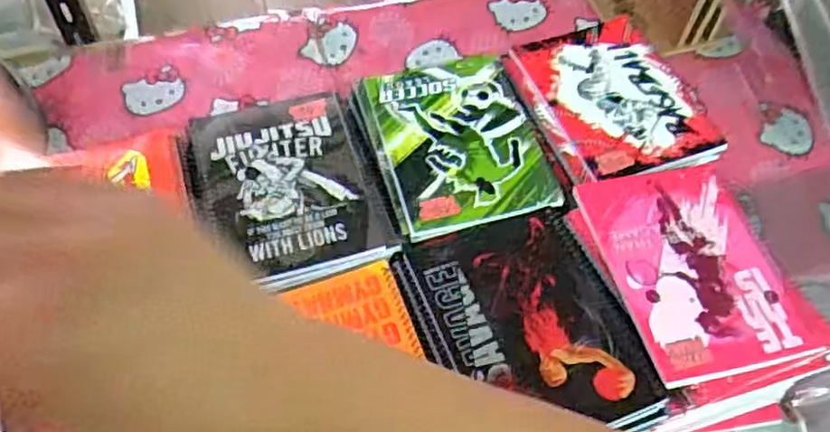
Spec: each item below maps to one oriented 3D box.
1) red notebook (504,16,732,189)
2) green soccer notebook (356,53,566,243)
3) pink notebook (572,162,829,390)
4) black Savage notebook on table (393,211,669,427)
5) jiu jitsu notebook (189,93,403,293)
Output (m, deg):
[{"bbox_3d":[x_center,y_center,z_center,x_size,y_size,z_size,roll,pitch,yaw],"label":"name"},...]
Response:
[{"bbox_3d":[0.201,-0.124,0.710,0.163,0.012,0.195,-15,58,-11],"label":"red notebook"},{"bbox_3d":[0.042,-0.077,0.678,0.158,0.005,0.202,-13,58,-10],"label":"green soccer notebook"},{"bbox_3d":[0.246,0.042,0.606,0.150,0.009,0.196,-12,58,-9],"label":"pink notebook"},{"bbox_3d":[0.091,0.089,0.577,0.162,0.011,0.197,-16,58,-12],"label":"black Savage notebook on table"},{"bbox_3d":[-0.119,-0.030,0.643,0.160,0.005,0.207,-17,59,-12],"label":"jiu jitsu notebook"}]

